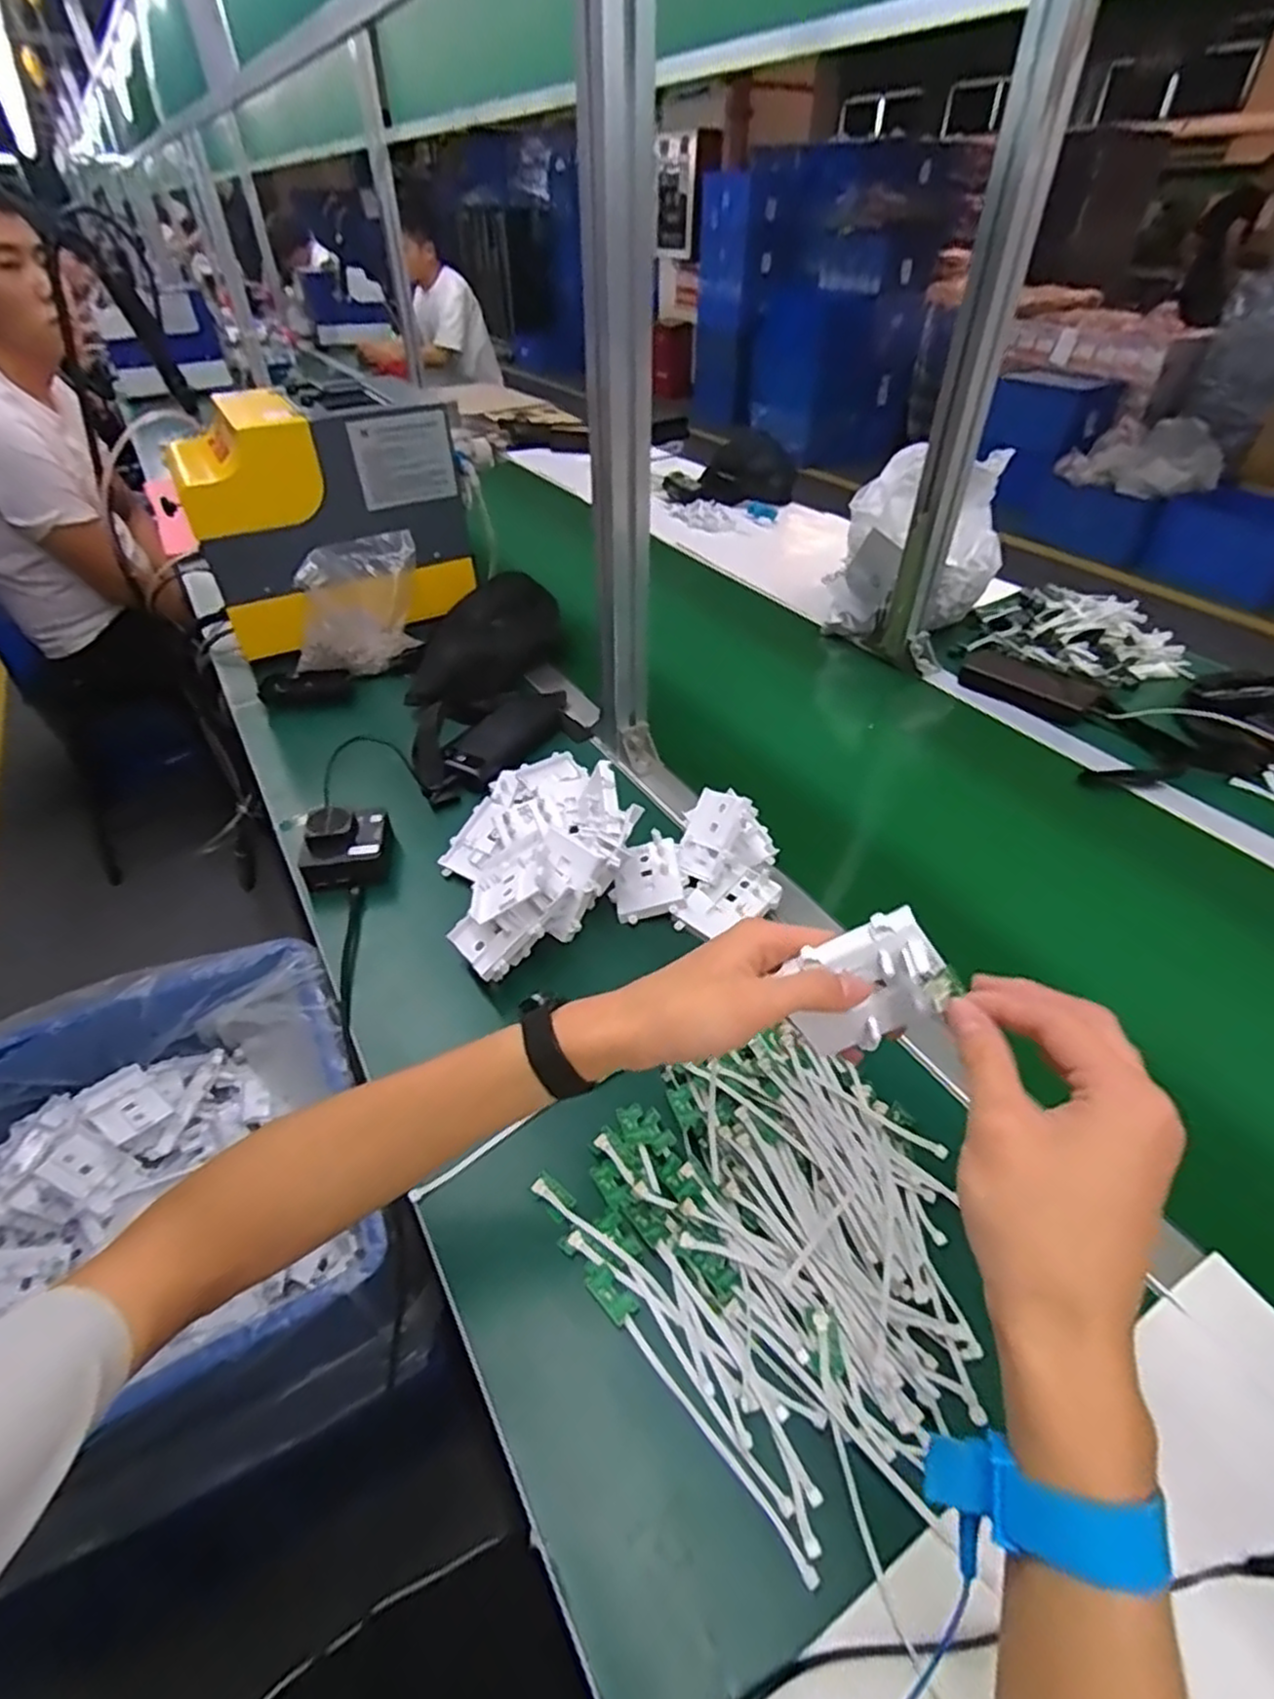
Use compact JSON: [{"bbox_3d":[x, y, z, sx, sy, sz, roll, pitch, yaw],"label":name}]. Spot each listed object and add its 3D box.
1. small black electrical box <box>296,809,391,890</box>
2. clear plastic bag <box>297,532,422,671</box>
[{"bbox_3d":[-0.271,-0.004,0.676,0.076,0.046,0.072,-8,42,-9],"label":"small black electrical box"},{"bbox_3d":[-0.363,-0.319,0.943,0.153,0.163,0.059,-10,30,-22],"label":"clear plastic bag"}]

